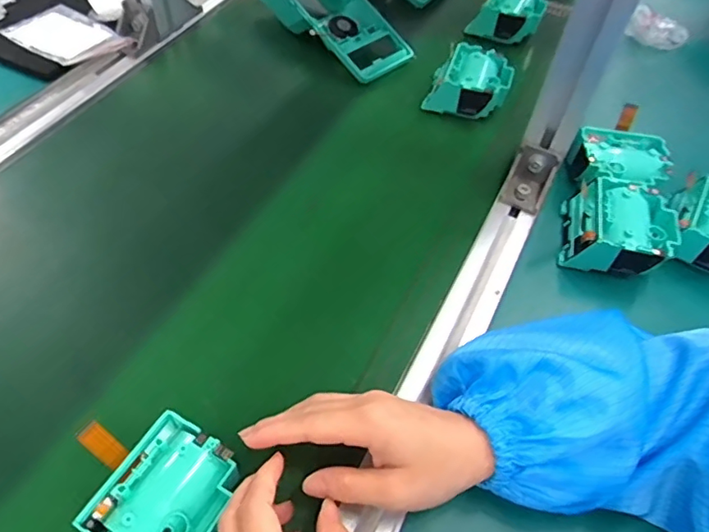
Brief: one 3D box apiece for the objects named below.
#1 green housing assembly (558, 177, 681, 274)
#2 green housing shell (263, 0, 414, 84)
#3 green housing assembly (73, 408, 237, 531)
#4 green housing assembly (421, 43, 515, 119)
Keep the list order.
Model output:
[{"bbox_3d":[0.215,-0.031,0.450,0.081,0.046,0.081,16,49,9],"label":"green housing assembly"},{"bbox_3d":[-0.027,-0.283,0.623,0.092,0.061,0.192,-33,58,-29],"label":"green housing shell"},{"bbox_3d":[-0.111,0.119,0.301,0.082,0.029,0.072,26,51,17],"label":"green housing assembly"},{"bbox_3d":[0.118,-0.186,0.566,0.076,0.048,0.070,19,49,12],"label":"green housing assembly"}]

